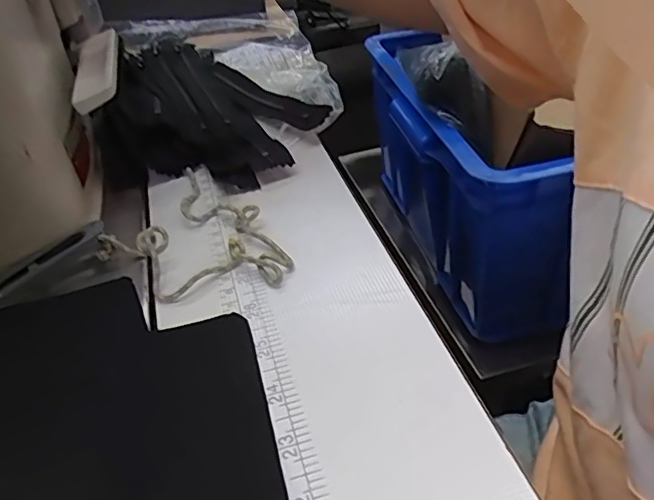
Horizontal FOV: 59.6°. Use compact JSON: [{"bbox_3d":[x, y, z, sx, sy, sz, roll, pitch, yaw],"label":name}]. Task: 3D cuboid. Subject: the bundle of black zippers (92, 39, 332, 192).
[{"bbox_3d":[-0.107,-0.112,0.432,0.127,0.030,0.246,-27,43,-25],"label":"bundle of black zippers"}]

